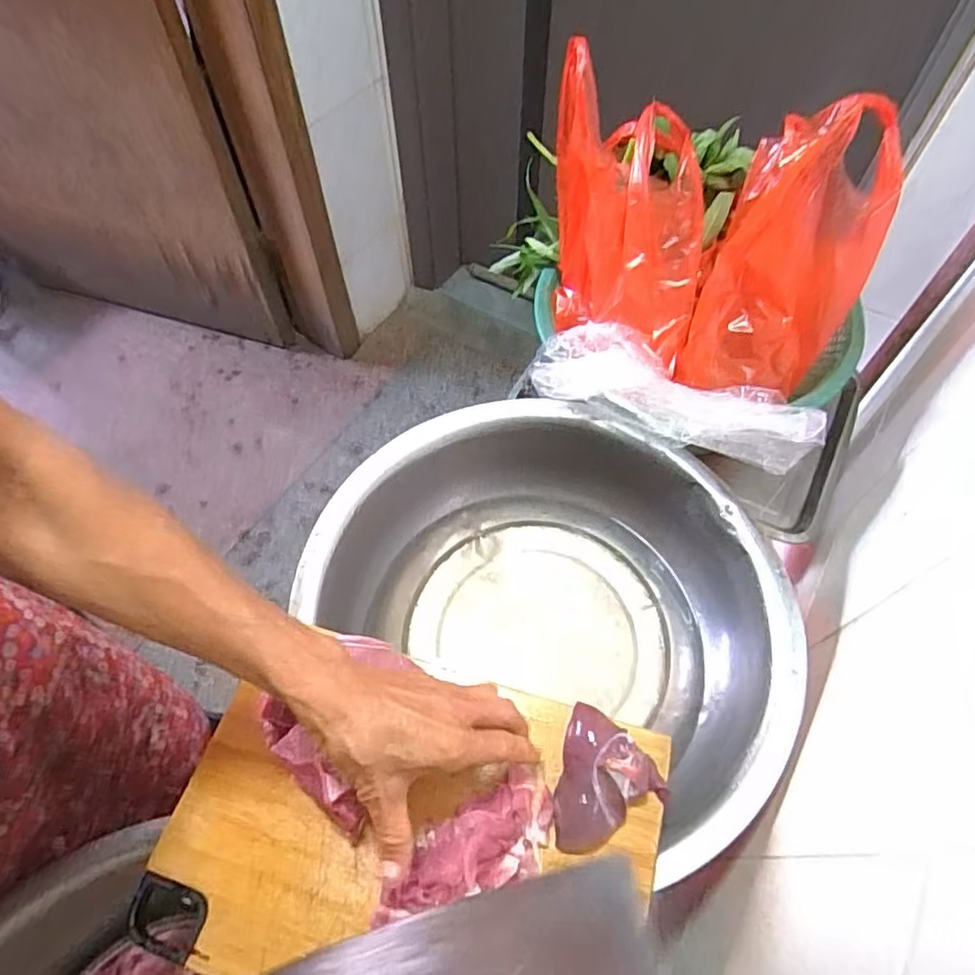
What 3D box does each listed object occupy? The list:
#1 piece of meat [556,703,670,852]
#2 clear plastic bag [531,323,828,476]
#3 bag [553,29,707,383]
[{"bbox_3d":[0.088,0.206,0.428,0.072,0.024,0.092,12,59,7],"label":"piece of meat"},{"bbox_3d":[0.184,-0.087,0.617,0.288,0.051,0.097,21,61,13],"label":"clear plastic bag"},{"bbox_3d":[0.147,-0.278,0.639,0.148,0.192,0.248,0,59,1],"label":"bag"}]

